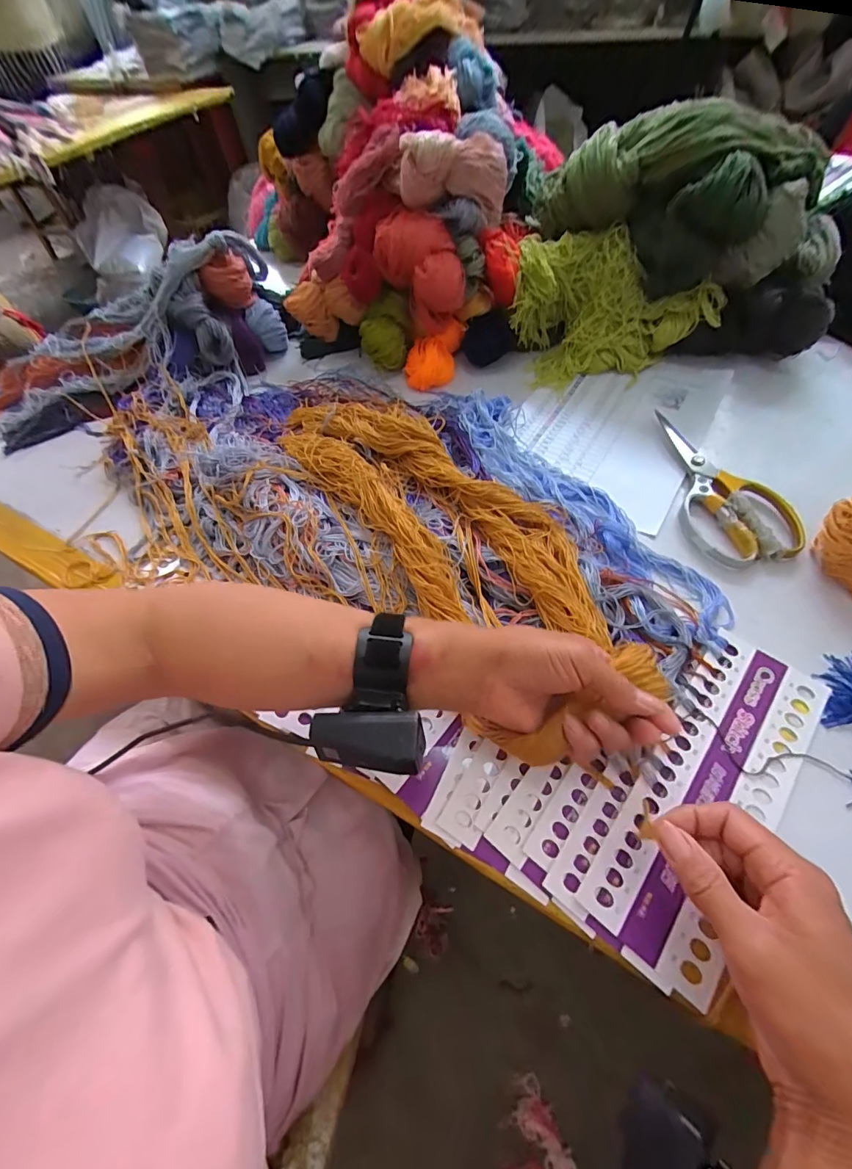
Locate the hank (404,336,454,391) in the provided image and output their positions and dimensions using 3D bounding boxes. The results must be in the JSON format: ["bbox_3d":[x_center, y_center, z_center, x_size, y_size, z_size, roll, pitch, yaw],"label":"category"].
[{"bbox_3d":[0.003,-0.311,0.610,0.069,0.040,0.075,-2,57,5],"label":"hank"}]

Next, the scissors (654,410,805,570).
[{"bbox_3d":[0.295,-0.110,0.452,0.091,0.021,0.211,-9,57,2],"label":"scissors"}]

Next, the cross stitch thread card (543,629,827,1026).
[{"bbox_3d":[0.196,0.138,0.310,0.100,0.007,0.241,35,67,21],"label":"cross stitch thread card"}]

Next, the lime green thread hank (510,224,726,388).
[{"bbox_3d":[0.229,-0.359,0.566,0.230,0.118,0.155,-14,57,-4],"label":"lime green thread hank"}]

